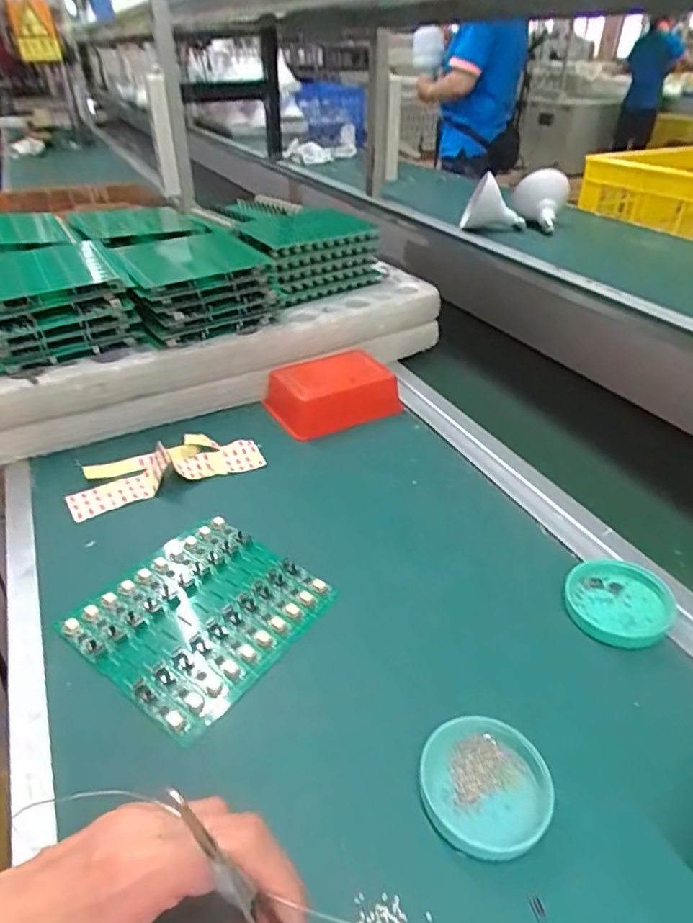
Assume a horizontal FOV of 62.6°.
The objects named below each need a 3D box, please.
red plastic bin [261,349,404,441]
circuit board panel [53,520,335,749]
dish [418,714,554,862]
[{"bbox_3d":[-0.019,-0.075,0.599,0.133,0.043,0.090,-16,39,-20],"label":"red plastic bin"},{"bbox_3d":[-0.098,0.100,0.386,0.129,0.007,0.136,23,42,29],"label":"circuit board panel"},{"bbox_3d":[0.070,0.164,0.291,0.061,0.017,0.062,-1,36,0],"label":"dish"}]

